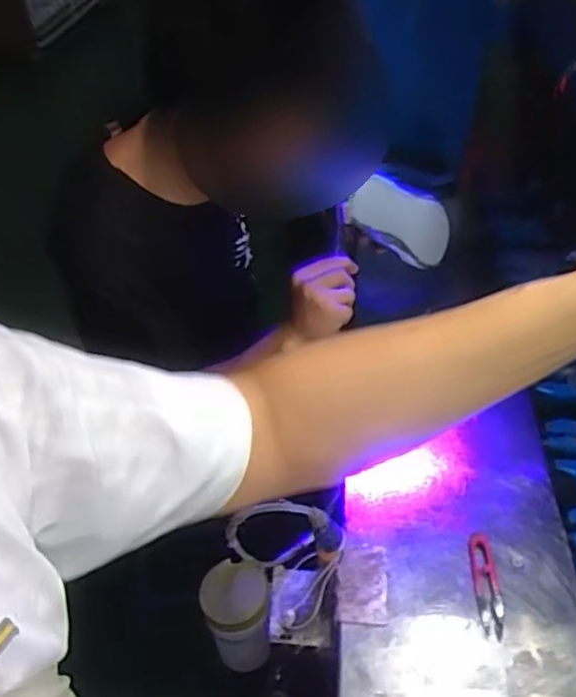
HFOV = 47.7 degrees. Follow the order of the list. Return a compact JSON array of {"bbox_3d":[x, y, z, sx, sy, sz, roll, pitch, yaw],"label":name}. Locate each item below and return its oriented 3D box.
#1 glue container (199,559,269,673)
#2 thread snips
[{"bbox_3d":[-0.053,0.305,0.737,0.072,0.121,0.074,-5,40,1],"label":"glue container"},{"bbox_3d":[0.198,0.236,0.652,0.026,0.010,0.108,-3,40,4],"label":"thread snips"}]

